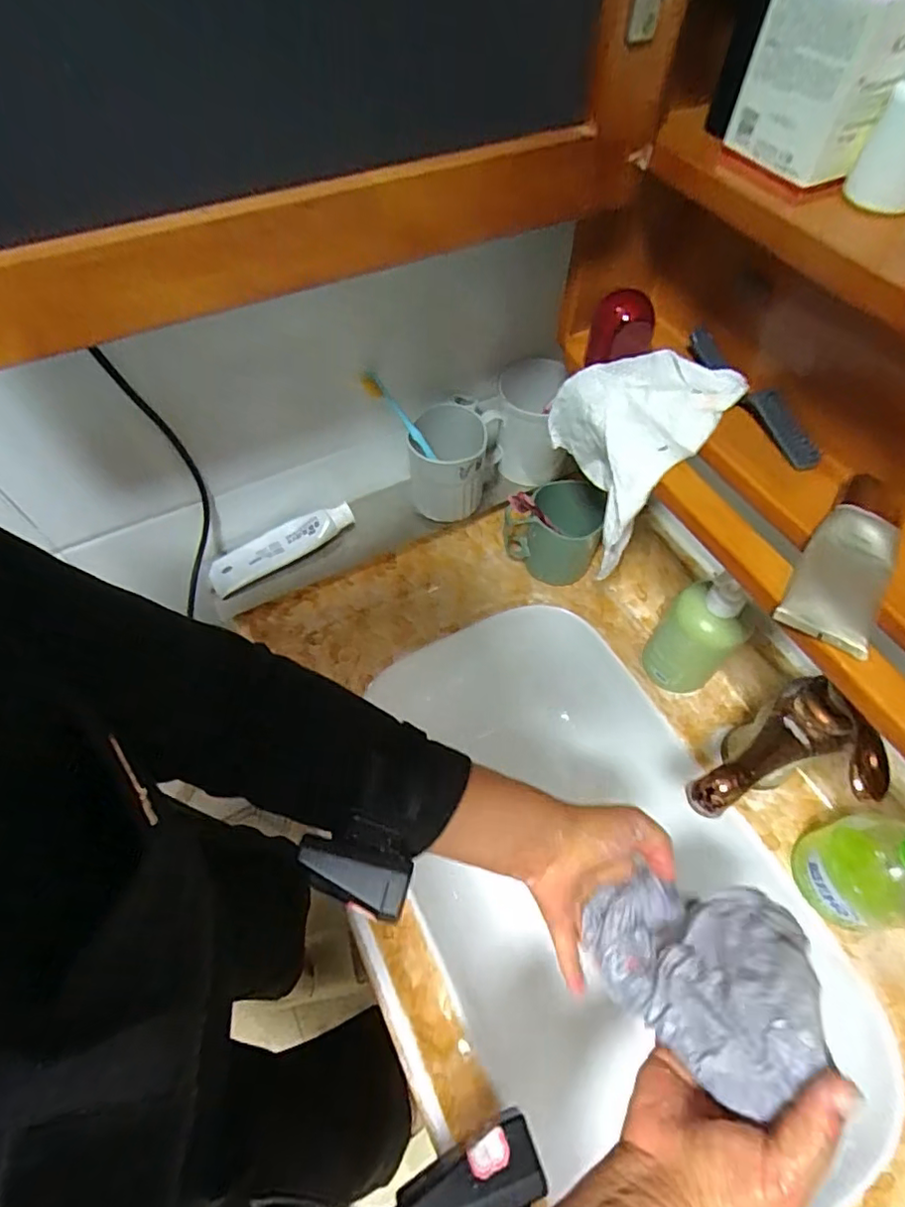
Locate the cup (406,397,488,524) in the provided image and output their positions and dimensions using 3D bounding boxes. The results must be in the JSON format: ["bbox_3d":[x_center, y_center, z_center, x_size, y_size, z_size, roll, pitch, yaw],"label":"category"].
[{"bbox_3d":[-0.005,-0.160,0.639,0.083,0.096,0.092,5,59,3],"label":"cup"}]

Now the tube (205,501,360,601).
[{"bbox_3d":[-0.193,-0.065,0.641,0.168,0.029,0.033,-29,63,-17],"label":"tube"}]

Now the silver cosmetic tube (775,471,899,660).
[{"bbox_3d":[0.260,-0.030,0.366,0.052,0.029,0.129,31,63,17],"label":"silver cosmetic tube"}]

